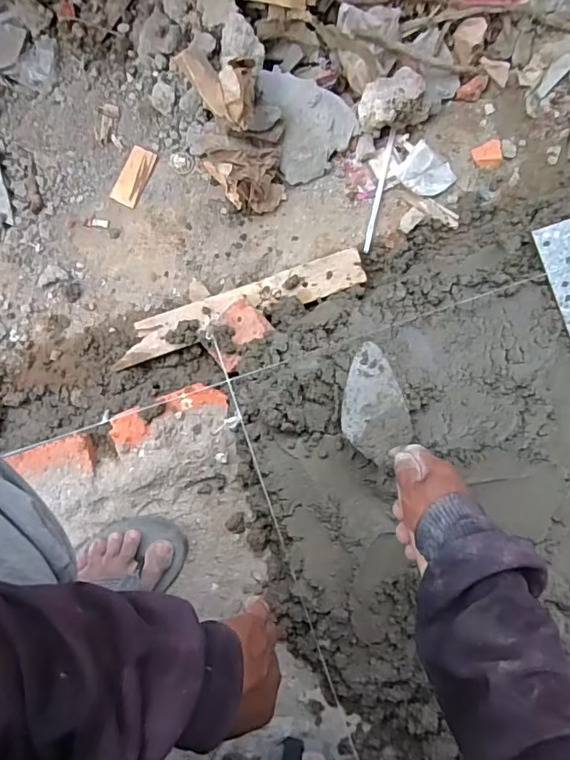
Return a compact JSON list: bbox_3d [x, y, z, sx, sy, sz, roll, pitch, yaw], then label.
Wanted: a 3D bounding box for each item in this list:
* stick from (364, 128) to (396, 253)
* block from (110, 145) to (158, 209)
[{"bbox_3d":[0.138,-0.276,0.719,0.009,0.015,0.182,13,85,-4],"label":"stick"},{"bbox_3d":[-0.214,-0.289,0.695,0.037,0.004,0.083,24,86,-5],"label":"block"}]

